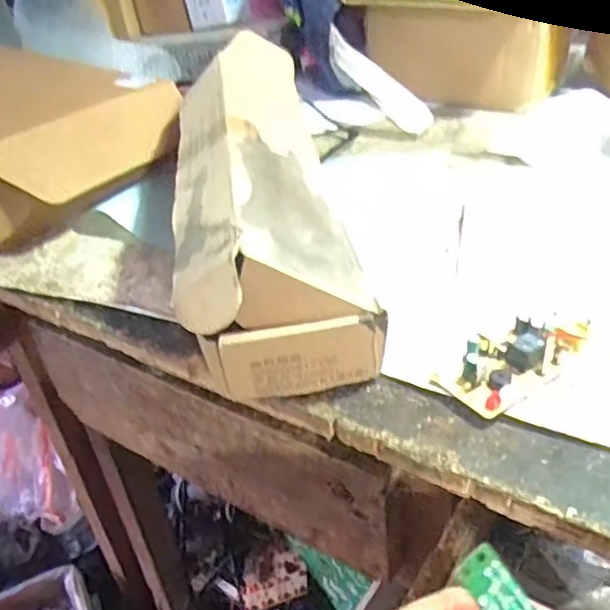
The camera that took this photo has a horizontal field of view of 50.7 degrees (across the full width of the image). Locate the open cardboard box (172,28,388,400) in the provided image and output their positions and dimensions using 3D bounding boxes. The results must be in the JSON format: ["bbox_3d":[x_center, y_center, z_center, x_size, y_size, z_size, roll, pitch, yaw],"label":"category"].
[{"bbox_3d":[-0.041,-0.100,0.534,0.119,0.105,0.452,-8,36,-4],"label":"open cardboard box"}]

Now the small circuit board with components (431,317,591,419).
[{"bbox_3d":[0.131,0.032,0.401,0.097,0.022,0.044,-26,41,-26],"label":"small circuit board with components"}]

